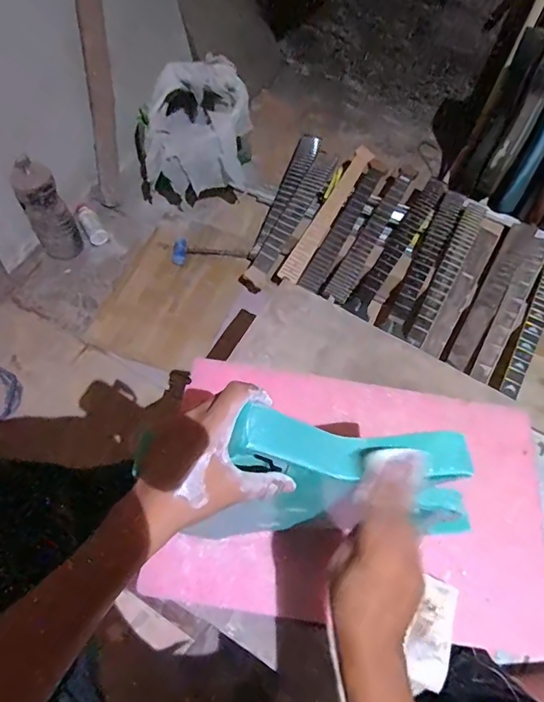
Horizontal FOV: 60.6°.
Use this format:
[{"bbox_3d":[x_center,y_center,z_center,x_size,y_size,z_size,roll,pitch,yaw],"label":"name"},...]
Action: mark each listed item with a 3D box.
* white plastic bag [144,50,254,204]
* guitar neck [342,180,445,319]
[{"bbox_3d":[-0.204,-0.565,1.309,0.289,0.338,0.189,-10,64,-7],"label":"white plastic bag"},{"bbox_3d":[0.355,-0.298,1.288,0.066,0.044,0.515,31,66,13],"label":"guitar neck"}]

